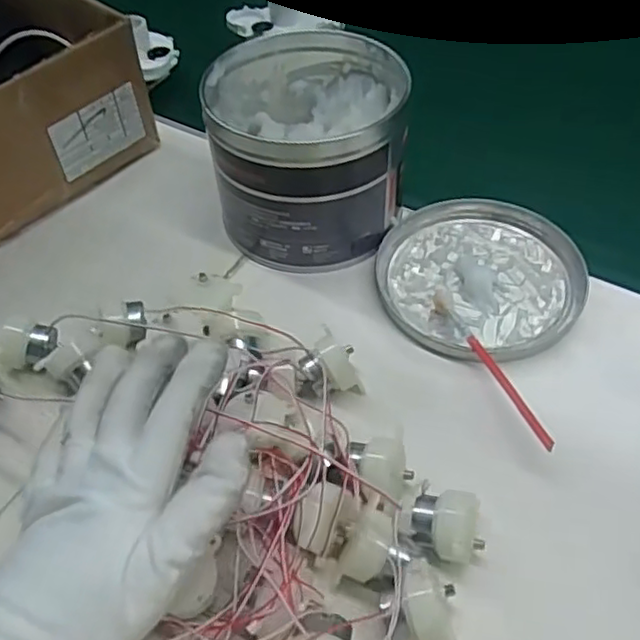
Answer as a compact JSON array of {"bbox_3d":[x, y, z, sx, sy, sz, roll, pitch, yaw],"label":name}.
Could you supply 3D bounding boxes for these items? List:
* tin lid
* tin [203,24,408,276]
[{"bbox_3d":[0.104,-0.032,0.425,0.125,0.012,0.127,-1,51,2],"label":"tin lid"},{"bbox_3d":[-0.008,-0.117,0.442,0.122,0.100,0.135,-3,51,0],"label":"tin"}]

